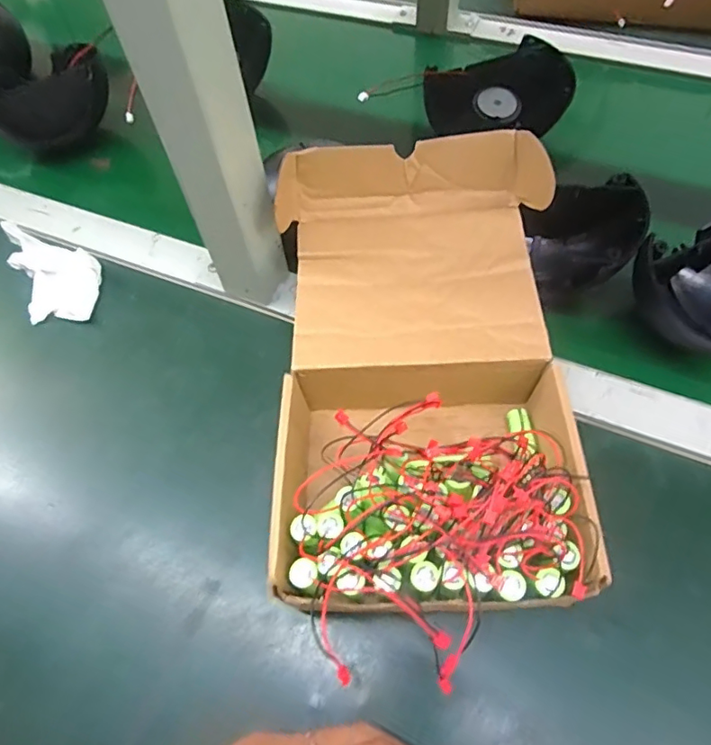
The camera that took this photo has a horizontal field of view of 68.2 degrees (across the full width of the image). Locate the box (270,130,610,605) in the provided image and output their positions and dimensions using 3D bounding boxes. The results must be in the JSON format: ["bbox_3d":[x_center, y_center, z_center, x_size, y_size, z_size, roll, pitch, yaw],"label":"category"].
[{"bbox_3d":[0.044,0.001,0.328,0.178,0.100,0.301,-3,58,2],"label":"box"}]

